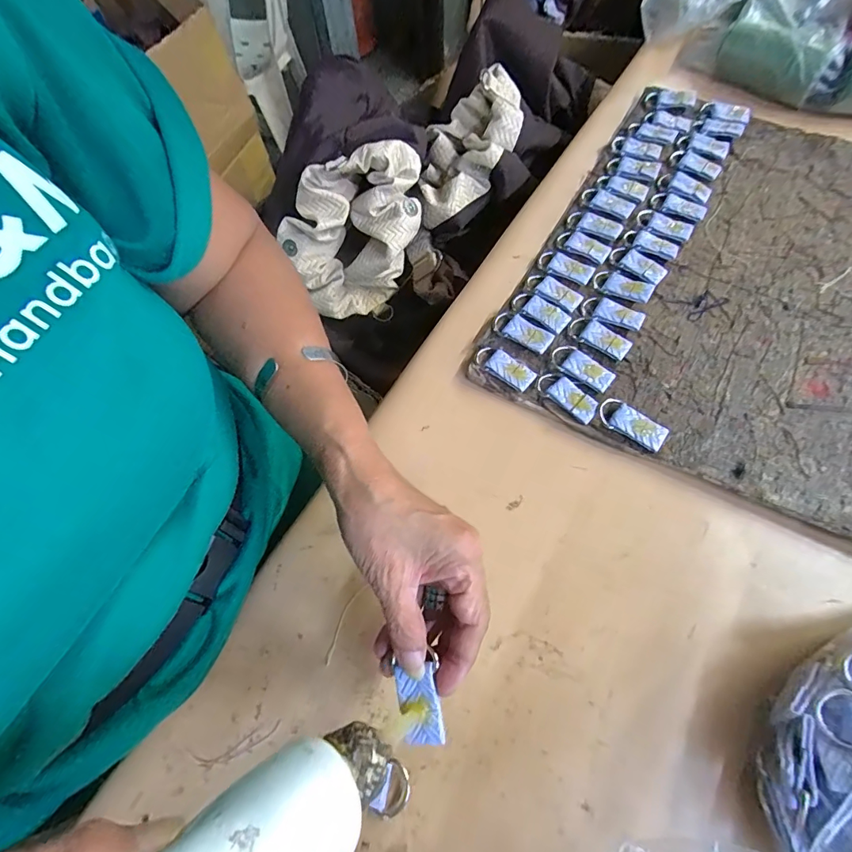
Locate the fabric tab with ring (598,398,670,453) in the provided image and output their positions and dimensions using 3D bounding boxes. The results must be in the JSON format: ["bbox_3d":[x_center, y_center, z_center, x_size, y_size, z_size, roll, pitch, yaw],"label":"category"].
[{"bbox_3d":[0.147,-0.001,0.315,0.047,0.008,0.023,35,71,18],"label":"fabric tab with ring"}]

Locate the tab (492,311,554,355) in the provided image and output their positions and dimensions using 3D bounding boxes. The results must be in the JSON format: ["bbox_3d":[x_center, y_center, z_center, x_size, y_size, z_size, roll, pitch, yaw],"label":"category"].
[{"bbox_3d":[0.078,-0.077,0.357,0.049,0.006,0.023,35,71,18],"label":"tab"}]

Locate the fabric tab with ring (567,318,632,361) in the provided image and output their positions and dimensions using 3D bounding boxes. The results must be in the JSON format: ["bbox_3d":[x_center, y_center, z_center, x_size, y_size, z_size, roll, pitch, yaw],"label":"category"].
[{"bbox_3d":[0.137,-0.071,0.350,0.048,0.004,0.024,38,72,19],"label":"fabric tab with ring"}]

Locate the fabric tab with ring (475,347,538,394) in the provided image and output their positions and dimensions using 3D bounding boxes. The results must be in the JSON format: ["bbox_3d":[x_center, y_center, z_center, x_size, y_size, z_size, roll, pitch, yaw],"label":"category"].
[{"bbox_3d":[0.061,-0.045,0.344,0.048,0.006,0.024,33,71,17],"label":"fabric tab with ring"}]

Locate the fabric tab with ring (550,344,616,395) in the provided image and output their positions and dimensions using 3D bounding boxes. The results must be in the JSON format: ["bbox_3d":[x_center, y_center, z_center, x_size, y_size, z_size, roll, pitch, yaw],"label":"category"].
[{"bbox_3d":[0.119,-0.045,0.338,0.024,0.004,0.048,-40,69,-15],"label":"fabric tab with ring"}]

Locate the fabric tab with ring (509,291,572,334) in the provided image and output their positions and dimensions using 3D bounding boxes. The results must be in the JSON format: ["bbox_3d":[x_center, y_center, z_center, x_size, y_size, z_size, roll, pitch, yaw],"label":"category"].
[{"bbox_3d":[0.094,-0.095,0.364,0.049,0.004,0.023,37,72,19],"label":"fabric tab with ring"}]

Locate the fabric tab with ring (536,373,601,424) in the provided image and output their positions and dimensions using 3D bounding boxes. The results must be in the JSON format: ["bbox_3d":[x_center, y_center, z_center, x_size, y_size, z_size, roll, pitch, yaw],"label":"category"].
[{"bbox_3d":[0.106,-0.023,0.329,0.048,0.007,0.024,39,72,19],"label":"fabric tab with ring"}]

